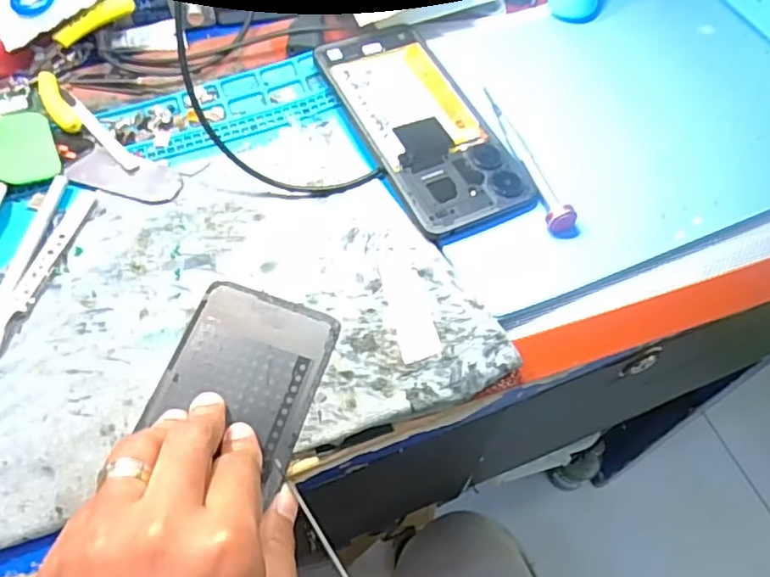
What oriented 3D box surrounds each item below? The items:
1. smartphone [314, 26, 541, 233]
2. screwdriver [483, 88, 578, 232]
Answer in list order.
[{"bbox_3d":[0.022,-0.105,0.391,0.074,0.009,0.164,-22,62,-14],"label":"smartphone"},{"bbox_3d":[0.087,-0.086,0.380,0.014,0.010,0.117,-13,63,-8],"label":"screwdriver"}]

